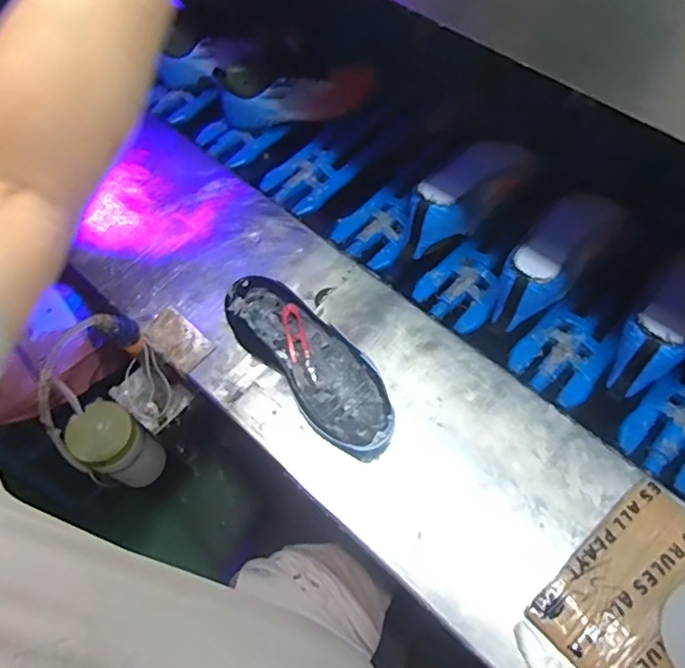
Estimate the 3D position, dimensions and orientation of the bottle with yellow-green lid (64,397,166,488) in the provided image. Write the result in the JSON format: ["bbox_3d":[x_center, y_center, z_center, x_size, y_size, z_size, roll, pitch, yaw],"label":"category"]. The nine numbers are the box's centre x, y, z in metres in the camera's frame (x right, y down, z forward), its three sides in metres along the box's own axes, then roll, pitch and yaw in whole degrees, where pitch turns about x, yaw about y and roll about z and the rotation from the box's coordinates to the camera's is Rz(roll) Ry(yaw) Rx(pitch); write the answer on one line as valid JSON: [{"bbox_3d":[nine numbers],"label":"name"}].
[{"bbox_3d":[-0.281,0.142,0.687,0.066,0.134,0.071,-2,63,3],"label":"bottle with yellow-green lid"}]

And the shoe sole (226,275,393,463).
[{"bbox_3d":[-0.033,0.027,0.591,0.094,0.047,0.237,-39,67,-15],"label":"shoe sole"}]

